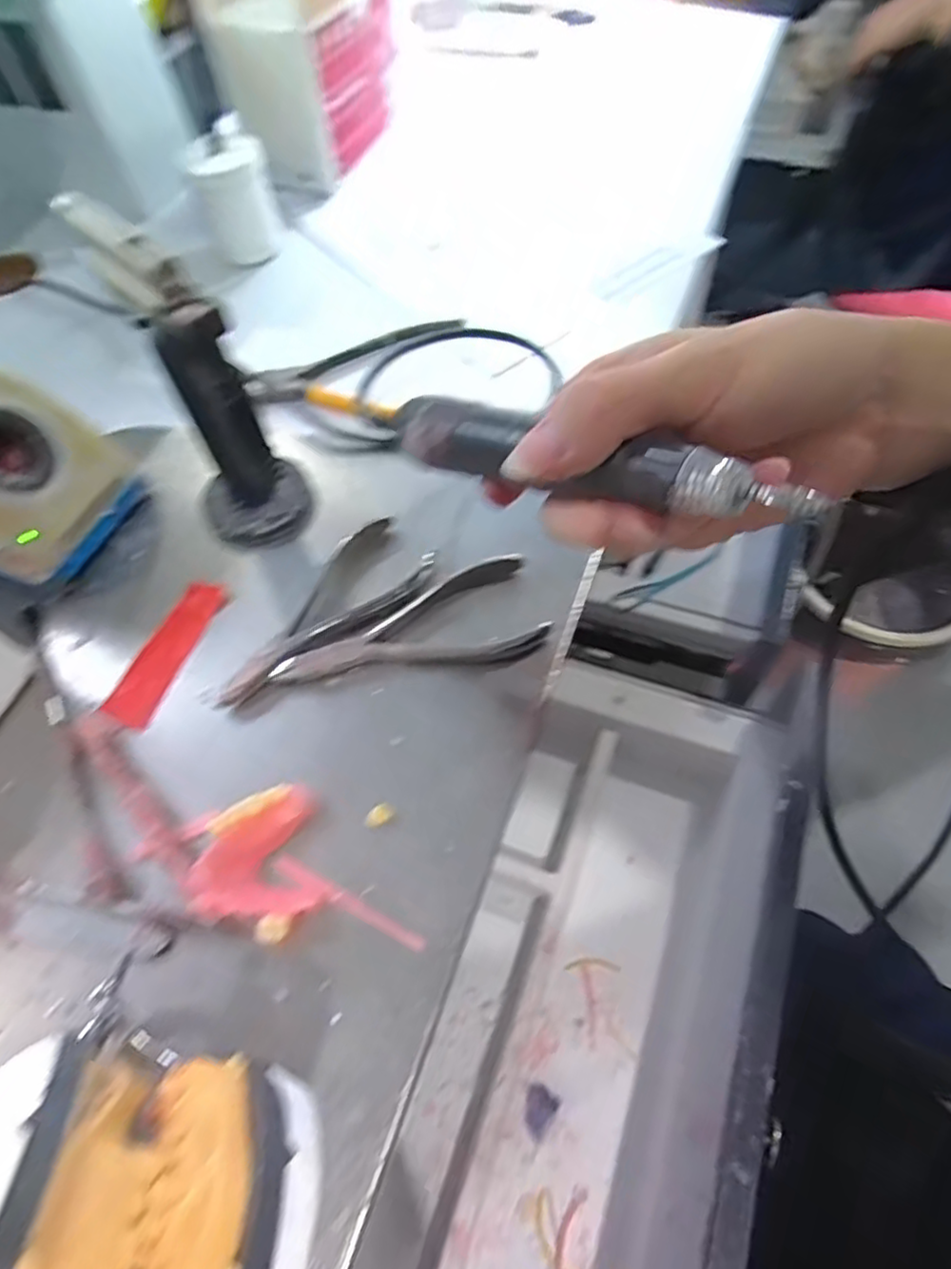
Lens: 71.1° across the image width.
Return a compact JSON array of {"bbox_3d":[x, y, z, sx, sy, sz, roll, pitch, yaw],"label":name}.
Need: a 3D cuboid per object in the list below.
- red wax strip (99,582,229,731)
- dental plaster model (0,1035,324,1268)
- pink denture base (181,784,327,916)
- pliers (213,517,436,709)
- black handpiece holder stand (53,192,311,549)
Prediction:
[{"bbox_3d":[-0.154,0.007,0.332,0.025,0.006,0.081,21,66,1],"label":"red wax strip"},{"bbox_3d":[-0.086,0.137,0.153,0.086,0.062,0.070,20,65,-20],"label":"dental plaster model"},{"bbox_3d":[-0.088,0.088,0.267,0.046,0.017,0.049,-11,59,-3],"label":"pink denture base"},{"bbox_3d":[-0.075,-0.008,0.331,0.050,0.008,0.124,29,65,19],"label":"pliers"},{"bbox_3d":[-0.125,-0.111,0.311,0.052,0.155,0.056,-29,62,-13],"label":"black handpiece holder stand"}]

